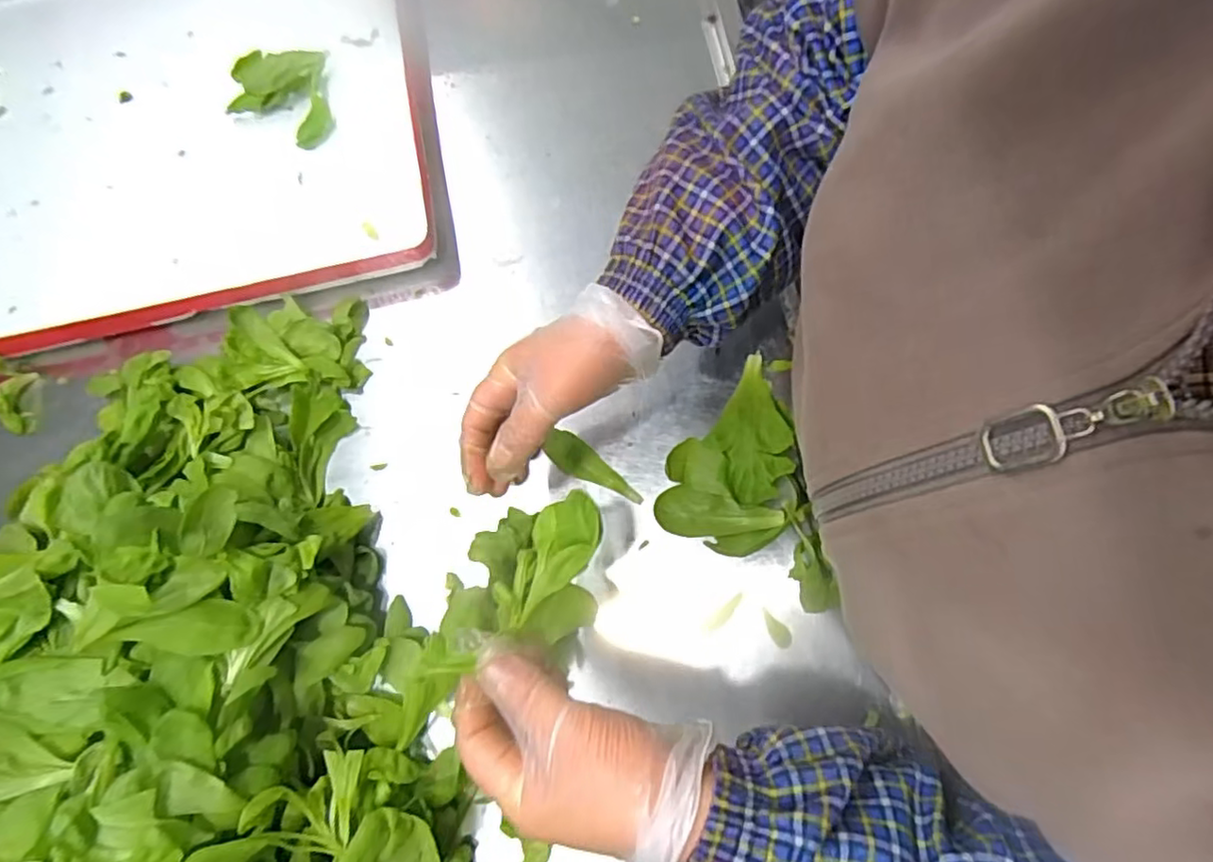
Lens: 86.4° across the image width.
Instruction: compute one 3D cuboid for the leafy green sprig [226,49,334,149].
[{"bbox_3d":[-0.275,-0.287,0.541,0.104,0.047,0.066,24,80,9],"label":"leafy green sprig"}]

